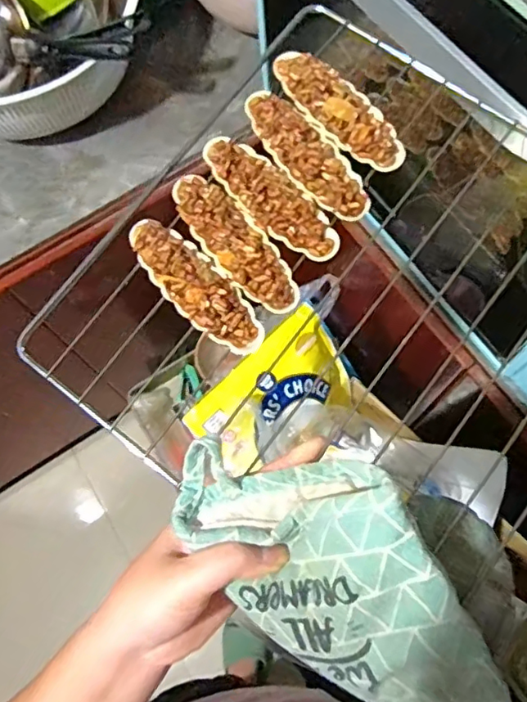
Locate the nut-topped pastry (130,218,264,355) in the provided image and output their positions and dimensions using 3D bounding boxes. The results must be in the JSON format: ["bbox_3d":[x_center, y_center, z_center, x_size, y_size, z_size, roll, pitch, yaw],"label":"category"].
[{"bbox_3d":[-0.040,-0.039,0.325,0.032,0.017,0.099,-38,74,-12],"label":"nut-topped pastry"}]

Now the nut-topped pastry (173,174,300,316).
[{"bbox_3d":[-0.017,-0.066,0.328,0.032,0.015,0.102,-40,74,-12],"label":"nut-topped pastry"}]

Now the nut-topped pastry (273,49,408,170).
[{"bbox_3d":[0.046,-0.150,0.343,0.032,0.017,0.100,-41,74,-13],"label":"nut-topped pastry"}]

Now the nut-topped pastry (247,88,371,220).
[{"bbox_3d":[0.025,-0.121,0.335,0.031,0.014,0.102,-34,73,-11],"label":"nut-topped pastry"}]

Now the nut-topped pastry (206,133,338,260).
[{"bbox_3d":[0.003,-0.093,0.332,0.032,0.017,0.102,-41,74,-13],"label":"nut-topped pastry"}]

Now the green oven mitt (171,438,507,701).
[{"bbox_3d":[0.053,0.119,0.282,0.217,0.059,0.106,44,111,14],"label":"green oven mitt"}]

